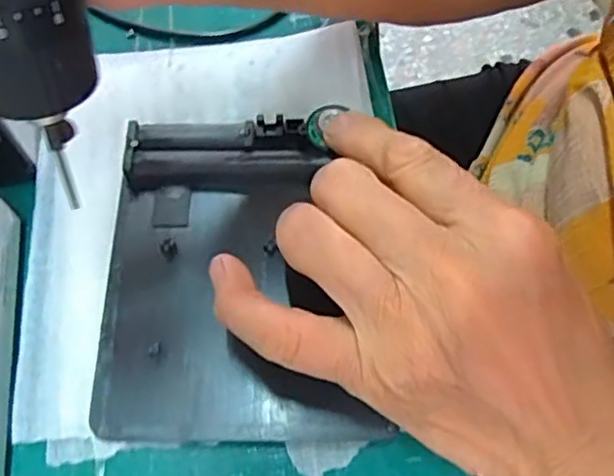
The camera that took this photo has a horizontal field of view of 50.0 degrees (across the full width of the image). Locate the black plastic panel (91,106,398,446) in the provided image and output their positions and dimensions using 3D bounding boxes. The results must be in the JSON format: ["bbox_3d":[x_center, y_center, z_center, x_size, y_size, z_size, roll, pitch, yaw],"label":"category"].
[{"bbox_3d":[-0.030,0.012,0.259,0.097,0.020,0.128,-2,64,-2],"label":"black plastic panel"}]

